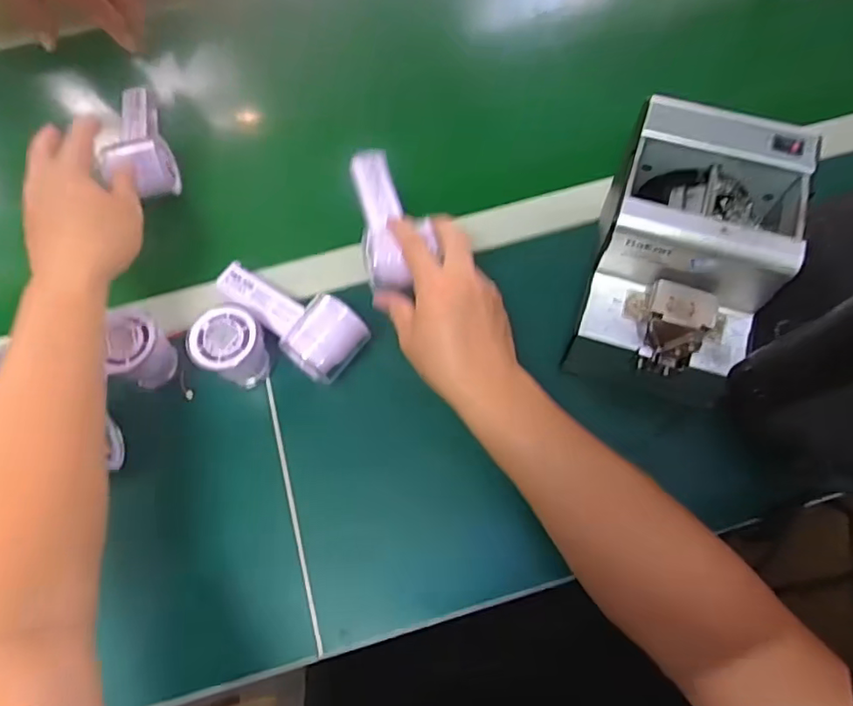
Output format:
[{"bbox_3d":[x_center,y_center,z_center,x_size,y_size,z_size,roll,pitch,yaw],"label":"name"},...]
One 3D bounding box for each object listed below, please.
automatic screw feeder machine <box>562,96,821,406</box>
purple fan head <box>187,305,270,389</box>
[{"bbox_3d":[0.194,-0.073,0.436,0.122,0.115,0.178,17,69,10],"label":"automatic screw feeder machine"},{"bbox_3d":[-0.165,-0.001,0.501,0.058,0.068,0.055,-35,69,-11],"label":"purple fan head"}]

